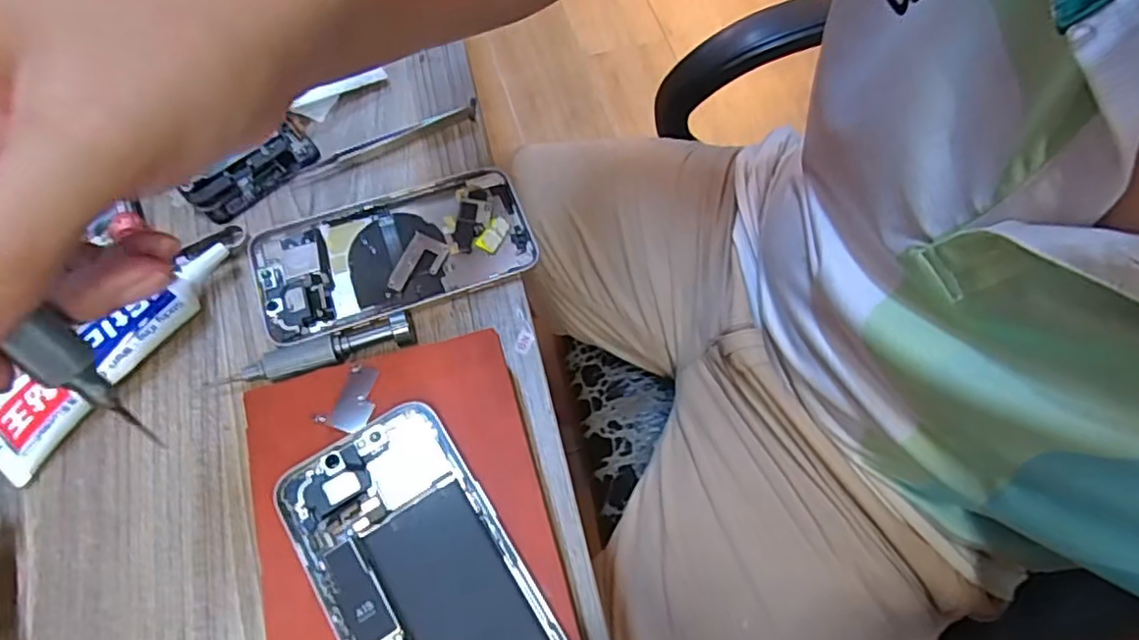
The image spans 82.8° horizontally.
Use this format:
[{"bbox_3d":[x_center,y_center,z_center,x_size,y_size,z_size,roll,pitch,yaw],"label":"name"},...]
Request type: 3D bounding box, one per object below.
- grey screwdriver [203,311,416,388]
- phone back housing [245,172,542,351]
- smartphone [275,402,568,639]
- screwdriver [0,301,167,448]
[{"bbox_3d":[-0.129,0.018,0.324,0.102,0.013,0.016,-16,67,-8],"label":"grey screwdriver"},{"bbox_3d":[-0.095,-0.036,0.352,0.145,0.009,0.071,-17,67,-9],"label":"phone back housing"},{"bbox_3d":[-0.053,0.105,0.247,0.071,0.006,0.142,-31,70,-14],"label":"smartphone"},{"bbox_3d":[-0.149,-0.002,0.171,0.014,0.103,0.010,-40,37,-17],"label":"screwdriver"}]

